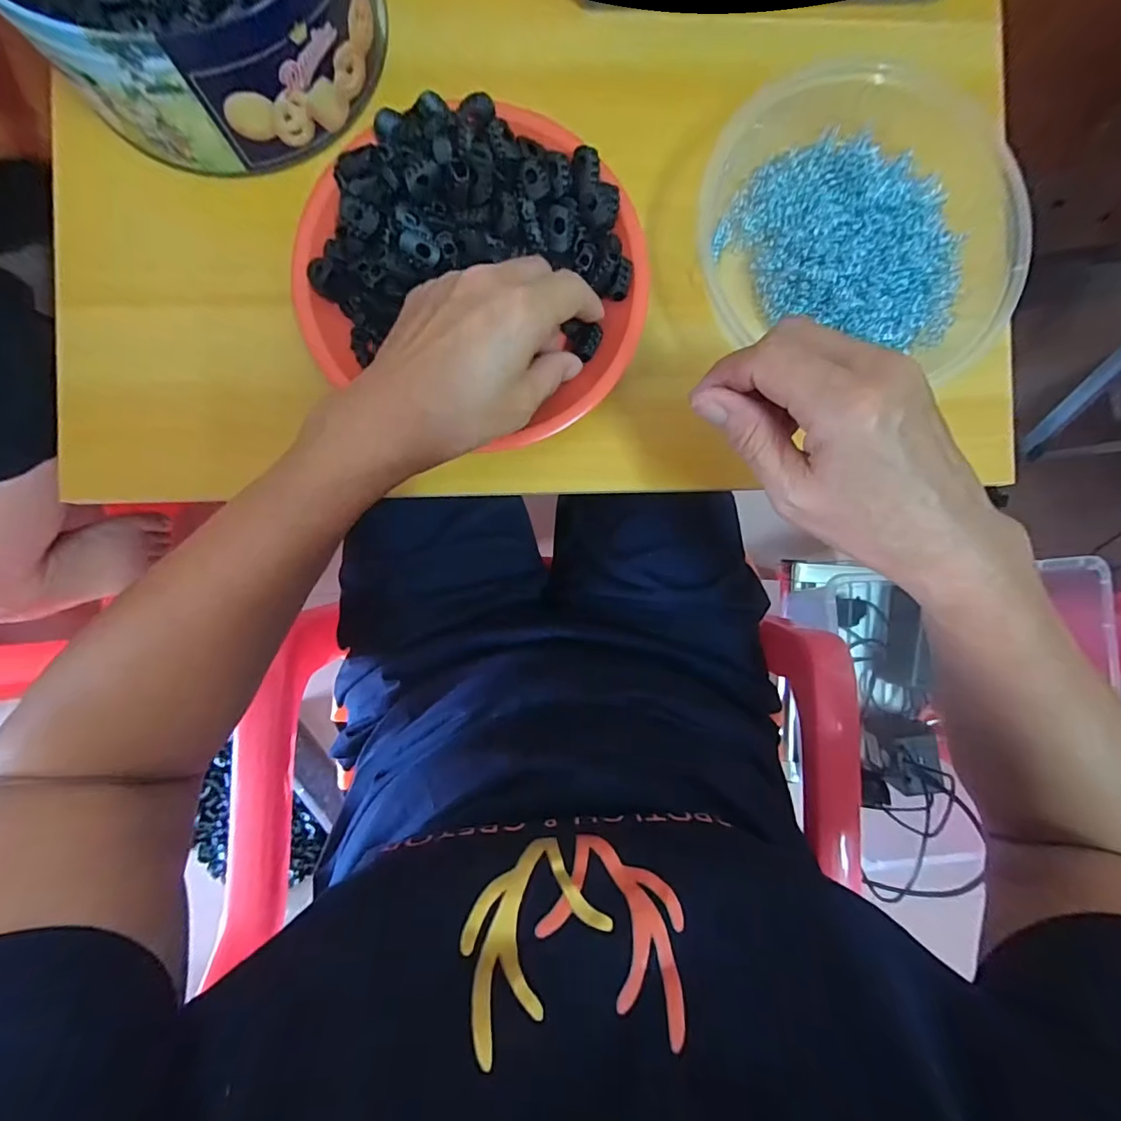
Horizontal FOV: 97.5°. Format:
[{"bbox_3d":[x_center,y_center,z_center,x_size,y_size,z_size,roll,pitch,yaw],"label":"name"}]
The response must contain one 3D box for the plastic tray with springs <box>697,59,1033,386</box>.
[{"bbox_3d":[0.180,-0.212,0.300,0.187,0.041,0.177,17,88,-3],"label":"plastic tray with springs"}]

